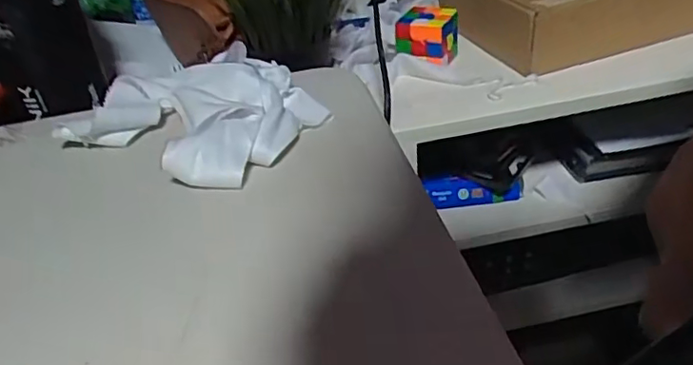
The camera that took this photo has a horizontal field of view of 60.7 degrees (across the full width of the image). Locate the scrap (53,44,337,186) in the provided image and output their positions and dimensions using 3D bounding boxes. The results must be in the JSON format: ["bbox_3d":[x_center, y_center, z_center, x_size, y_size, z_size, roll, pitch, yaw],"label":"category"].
[{"bbox_3d":[-0.100,-0.050,0.392,0.150,0.029,0.118,17,42,29],"label":"scrap"}]

